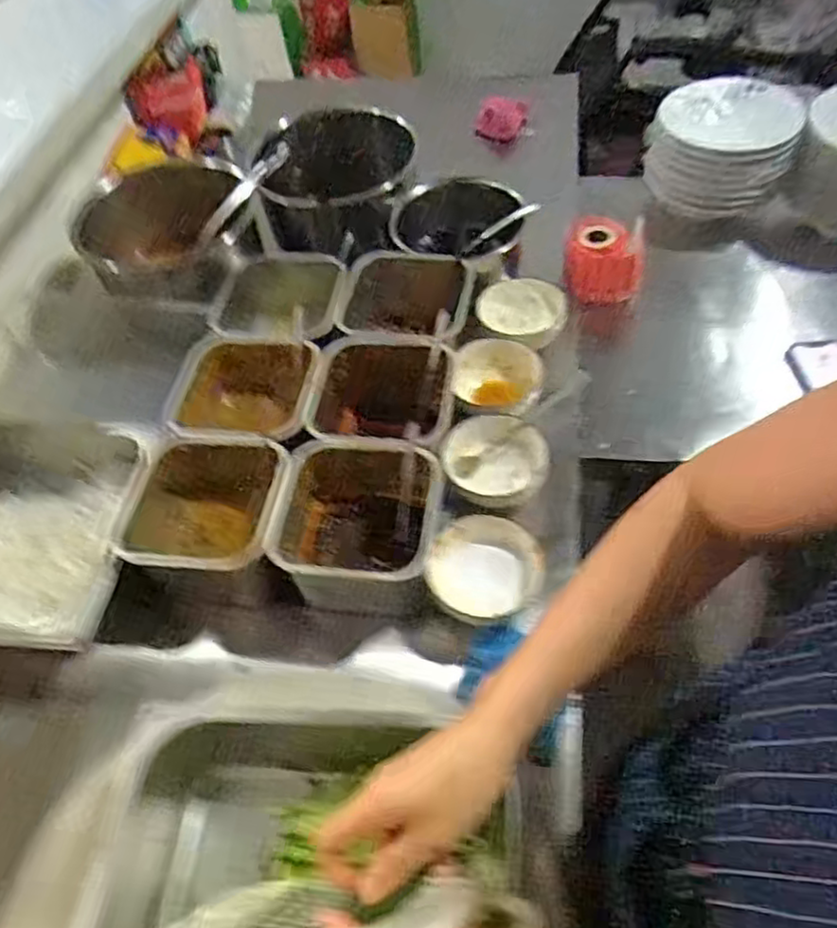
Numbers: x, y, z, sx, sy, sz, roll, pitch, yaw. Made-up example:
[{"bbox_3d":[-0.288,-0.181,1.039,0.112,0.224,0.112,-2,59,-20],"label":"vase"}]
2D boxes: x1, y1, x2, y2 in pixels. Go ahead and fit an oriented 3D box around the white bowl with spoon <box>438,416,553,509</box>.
[{"bbox_3d":[0.086,0.000,0.811,0.112,0.047,0.114,-2,52,3],"label":"white bowl with spoon"}]

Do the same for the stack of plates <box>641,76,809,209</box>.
[{"bbox_3d":[0.446,-0.480,1.050,0.197,0.092,0.202,13,55,15],"label":"stack of plates"}]

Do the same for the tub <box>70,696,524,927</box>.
[{"bbox_3d":[-0.090,0.336,0.564,0.325,0.125,0.272,0,52,5],"label":"tub"}]

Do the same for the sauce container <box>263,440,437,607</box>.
[{"bbox_3d":[-0.063,0.069,0.741,0.160,0.097,0.160,2,53,7],"label":"sauce container"}]

